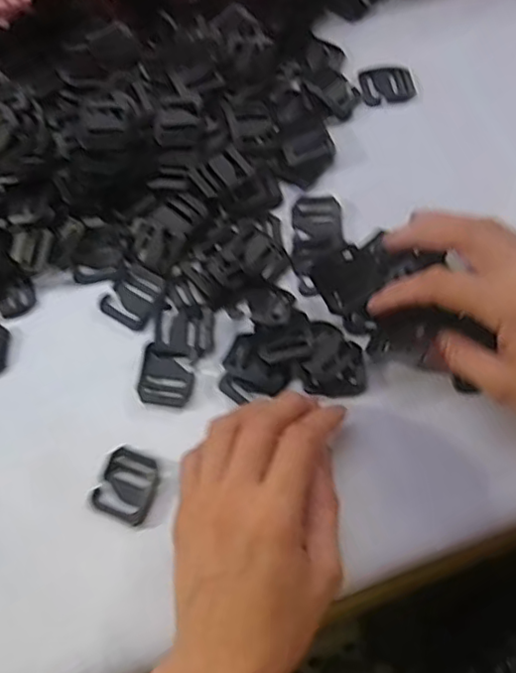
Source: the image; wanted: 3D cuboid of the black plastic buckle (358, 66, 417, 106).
[{"bbox_3d":[0.085,-0.168,0.405,0.035,0.004,0.028,-11,69,-2],"label":"black plastic buckle"}]

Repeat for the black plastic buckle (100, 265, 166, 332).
[{"bbox_3d":[-0.071,-0.023,0.352,0.028,0.005,0.034,26,72,11],"label":"black plastic buckle"}]

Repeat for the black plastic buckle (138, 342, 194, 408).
[{"bbox_3d":[-0.050,0.022,0.334,0.029,0.004,0.031,9,70,5],"label":"black plastic buckle"}]

